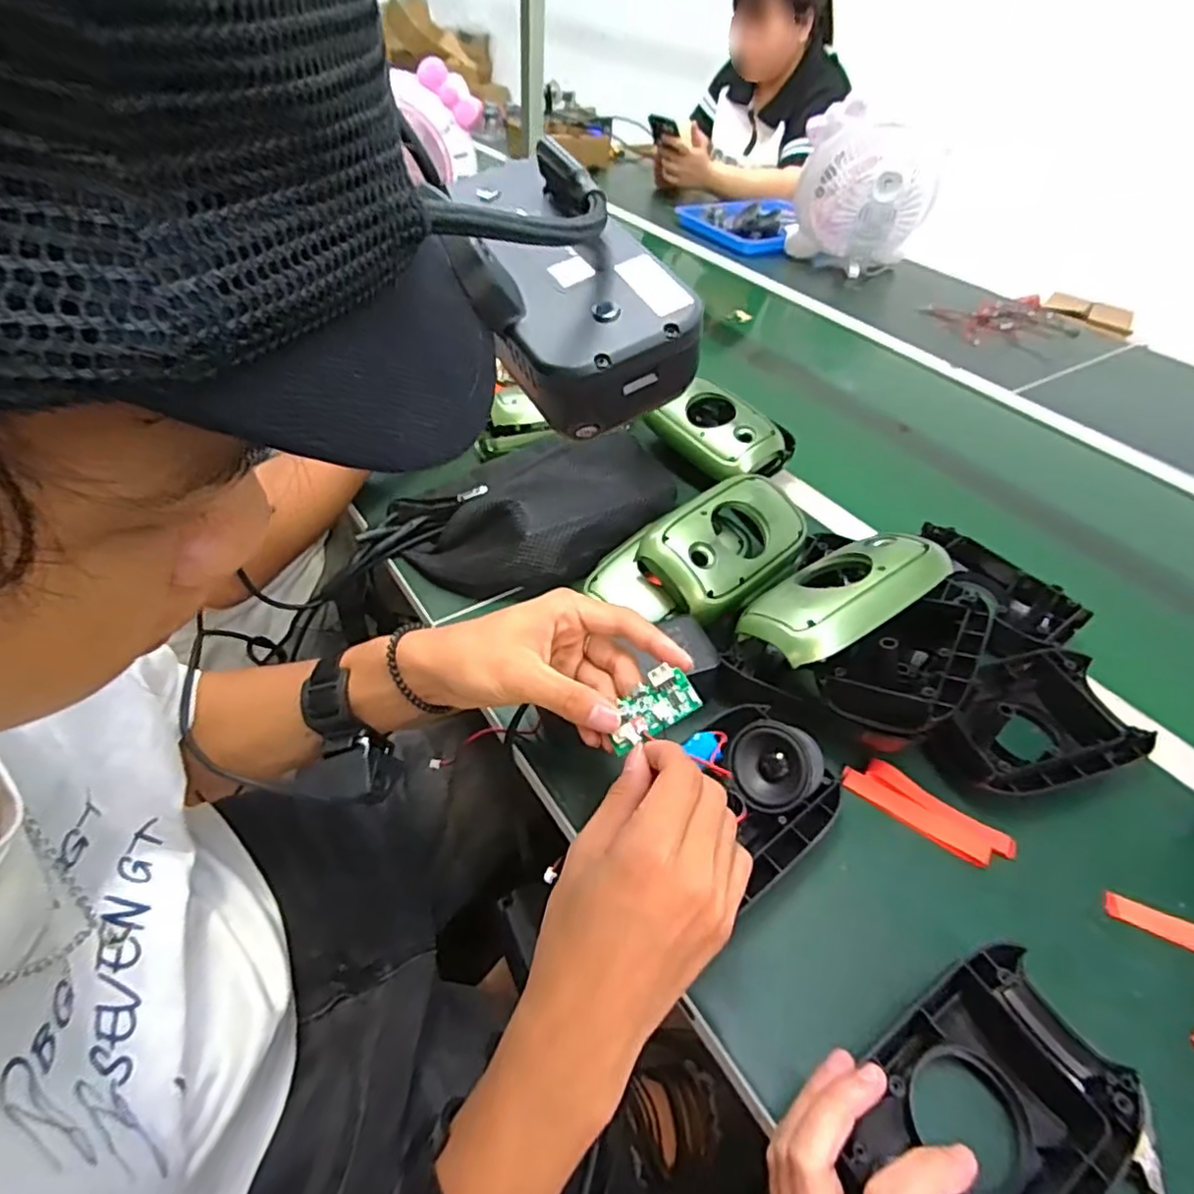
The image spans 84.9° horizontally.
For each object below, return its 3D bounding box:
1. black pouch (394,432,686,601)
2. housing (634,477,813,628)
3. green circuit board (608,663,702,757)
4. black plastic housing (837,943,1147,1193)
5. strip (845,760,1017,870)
[{"bbox_3d":[-0.046,-0.084,0.605,0.265,0.060,0.157,-19,50,-22],"label":"black pouch"},{"bbox_3d":[0.113,-0.044,0.550,0.149,0.043,0.088,-31,81,-27],"label":"housing"},{"bbox_3d":[0.031,0.061,0.368,0.050,0.006,0.030,-32,61,-2],"label":"green circuit board"},{"bbox_3d":[0.185,0.252,0.313,0.153,0.041,0.098,-25,52,-26],"label":"black plastic housing"},{"bbox_3d":[0.228,0.147,0.452,0.109,0.004,0.032,30,50,22],"label":"strip"}]

